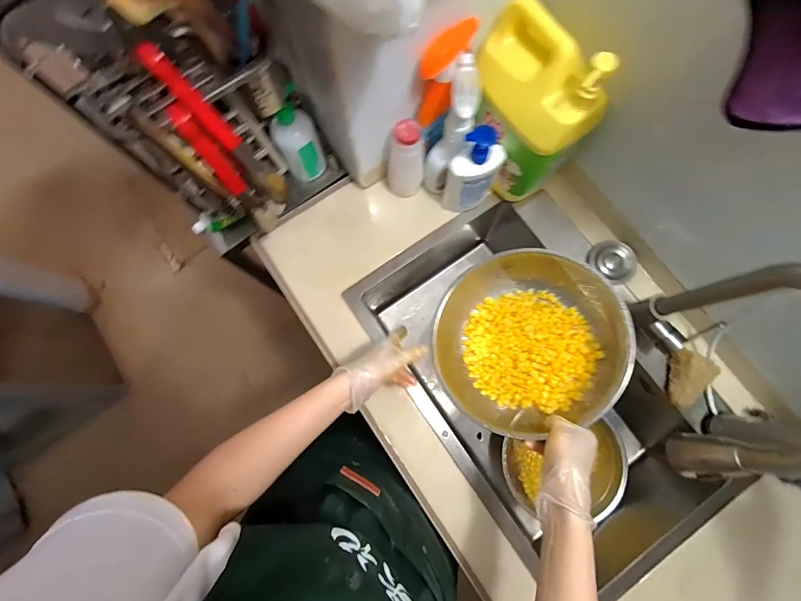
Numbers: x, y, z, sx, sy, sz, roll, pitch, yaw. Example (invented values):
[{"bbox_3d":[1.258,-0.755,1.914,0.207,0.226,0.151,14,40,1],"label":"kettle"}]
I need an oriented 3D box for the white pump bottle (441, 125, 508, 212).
[{"bbox_3d":[0.126,-0.219,0.627,0.086,0.183,0.054,-25,80,-5],"label":"white pump bottle"}]

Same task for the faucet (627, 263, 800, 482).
[{"bbox_3d":[0.403,0.091,0.437,0.075,0.320,0.247,9,79,2],"label":"faucet"}]

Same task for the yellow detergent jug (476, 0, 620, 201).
[{"bbox_3d":[0.189,-0.292,0.583,0.197,0.265,0.105,43,82,8],"label":"yellow detergent jug"}]

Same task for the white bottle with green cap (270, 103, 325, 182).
[{"bbox_3d":[-0.180,-0.276,0.661,0.073,0.130,0.074,0,79,0],"label":"white bottle with green cap"}]

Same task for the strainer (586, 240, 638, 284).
[{"bbox_3d":[0.397,-0.072,0.681,0.085,0.073,0.022,28,36,9],"label":"strainer"}]

